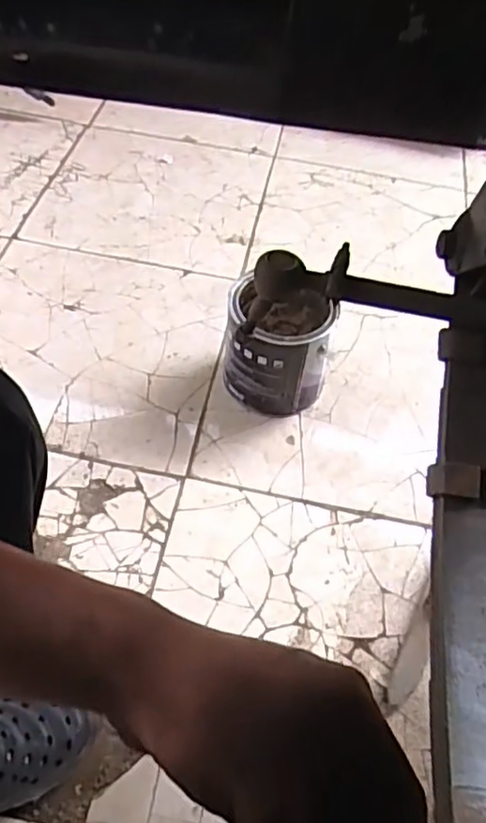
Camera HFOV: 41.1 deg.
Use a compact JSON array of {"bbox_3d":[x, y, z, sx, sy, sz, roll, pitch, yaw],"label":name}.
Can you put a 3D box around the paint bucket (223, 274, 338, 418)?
[{"bbox_3d":[0.048,-0.097,0.931,0.139,0.167,0.147,3,53,-4],"label":"paint bucket"}]

